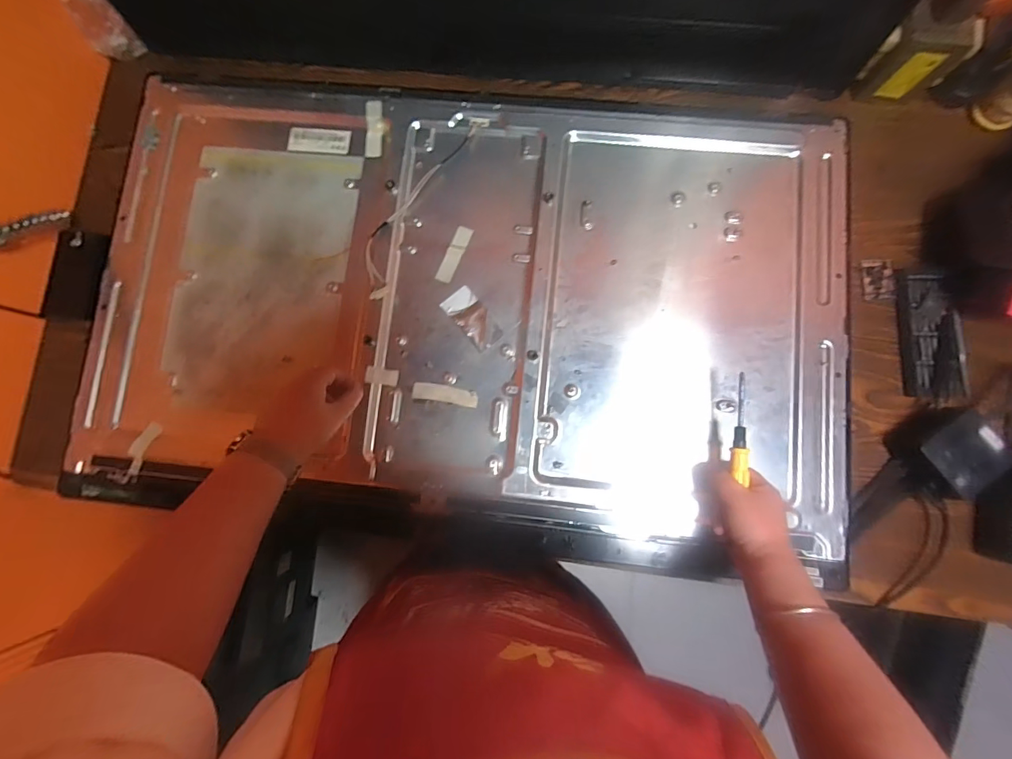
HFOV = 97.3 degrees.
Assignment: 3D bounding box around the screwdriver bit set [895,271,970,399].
[{"bbox_3d":[0.486,-0.052,0.512,0.056,0.032,0.142,-3,83,2],"label":"screwdriver bit set"}]

